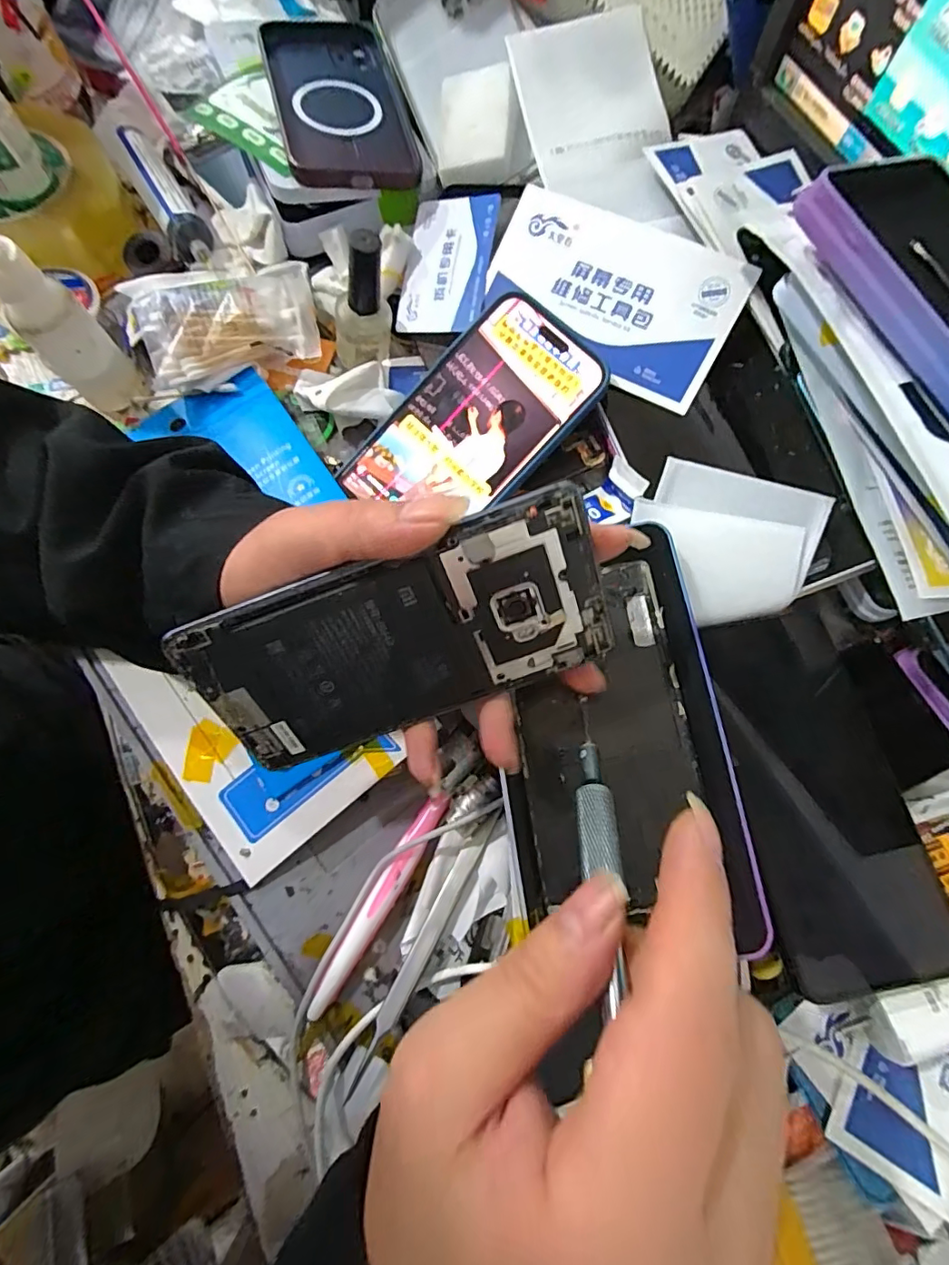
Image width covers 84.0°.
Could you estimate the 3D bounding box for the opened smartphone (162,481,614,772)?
[{"bbox_3d":[-0.027,0.006,0.199,0.151,0.074,0.004,-21,34,5],"label":"opened smartphone"}]

